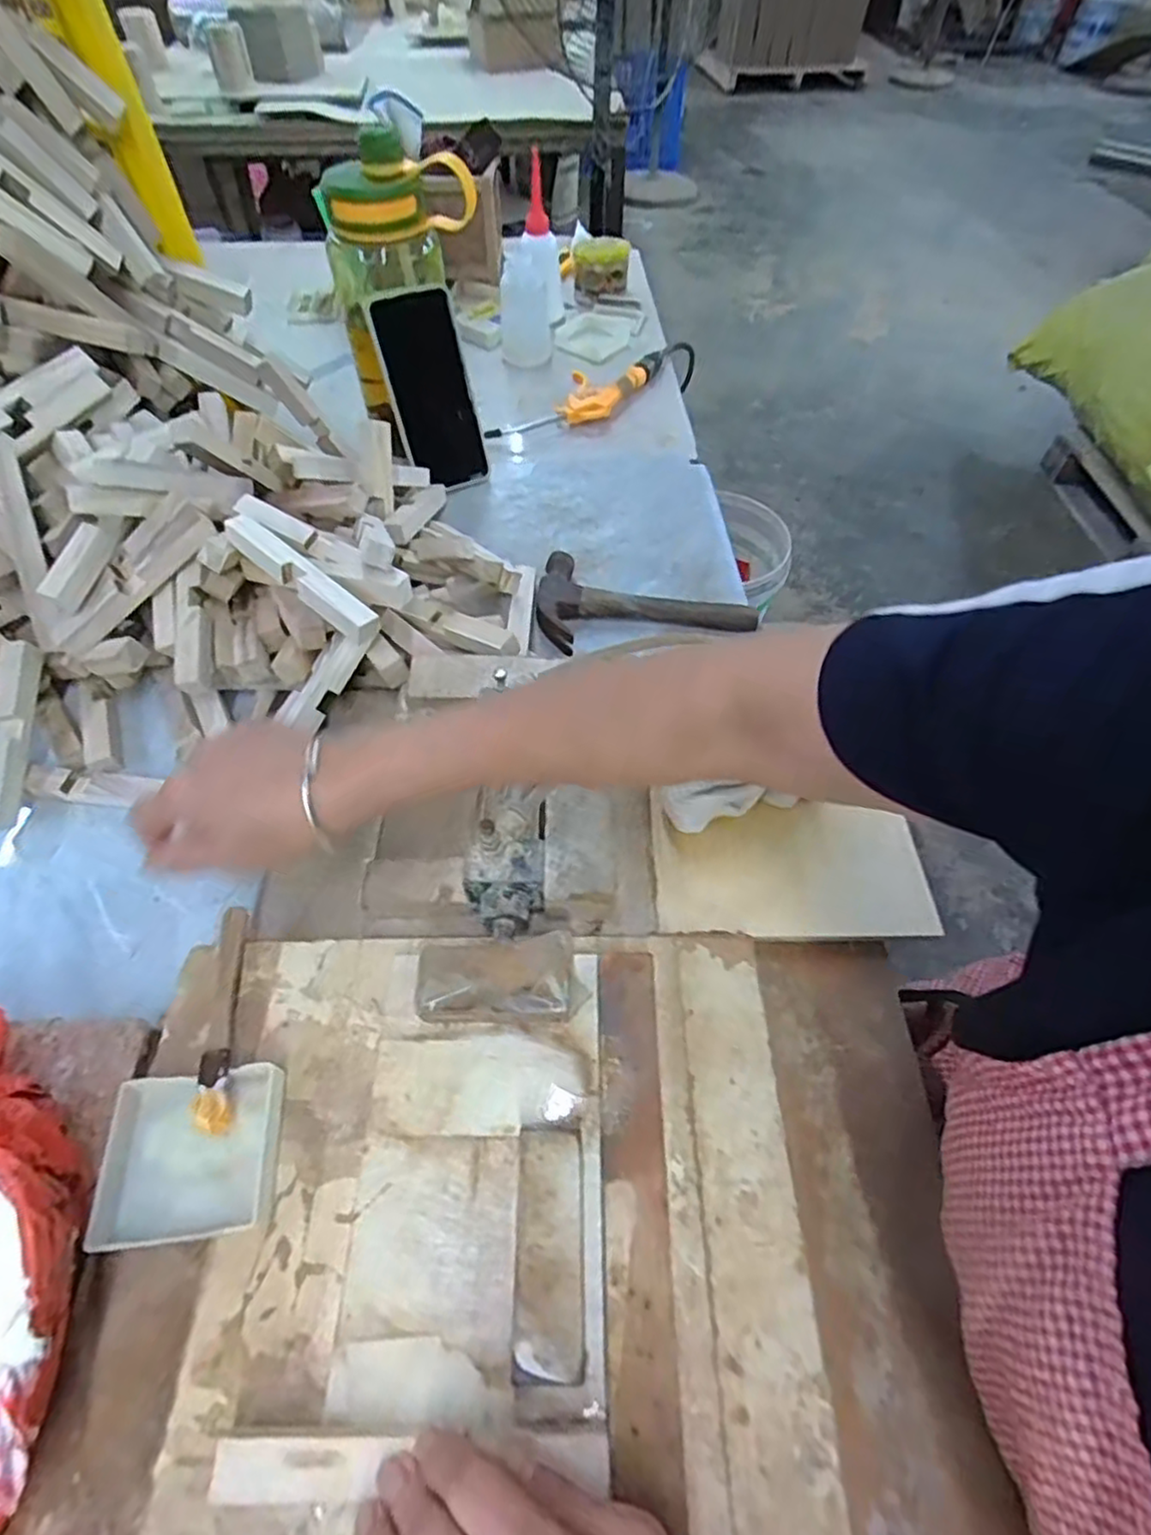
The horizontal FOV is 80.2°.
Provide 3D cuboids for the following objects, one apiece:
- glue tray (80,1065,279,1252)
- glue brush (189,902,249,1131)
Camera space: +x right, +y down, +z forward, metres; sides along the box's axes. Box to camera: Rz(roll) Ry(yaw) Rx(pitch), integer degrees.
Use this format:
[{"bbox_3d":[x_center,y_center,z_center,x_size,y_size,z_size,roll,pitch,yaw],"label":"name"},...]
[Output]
[{"bbox_3d":[-0.184,0.186,0.332,0.077,0.016,0.070,-6,55,-4],"label":"glue tray"},{"bbox_3d":[-0.188,0.132,0.368,0.016,0.017,0.125,-11,43,-8],"label":"glue brush"}]

